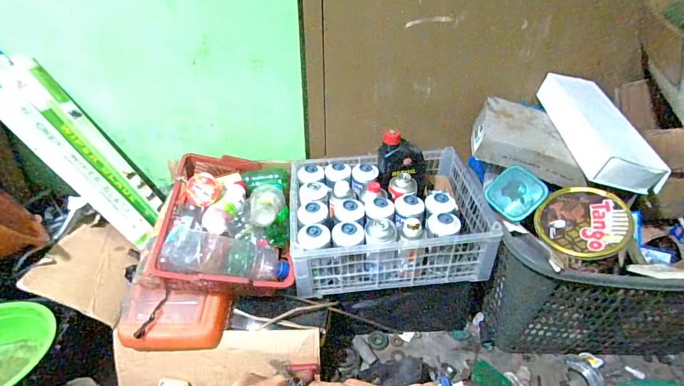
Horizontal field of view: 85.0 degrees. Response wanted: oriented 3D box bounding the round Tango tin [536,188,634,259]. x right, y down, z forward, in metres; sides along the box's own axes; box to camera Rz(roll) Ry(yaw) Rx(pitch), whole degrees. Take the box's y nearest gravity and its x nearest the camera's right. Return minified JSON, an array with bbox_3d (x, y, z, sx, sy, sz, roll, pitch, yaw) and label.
[{"bbox_3d":[0.437,0.053,0.684,0.143,0.020,0.142,-1,54,29],"label":"round Tango tin"}]

